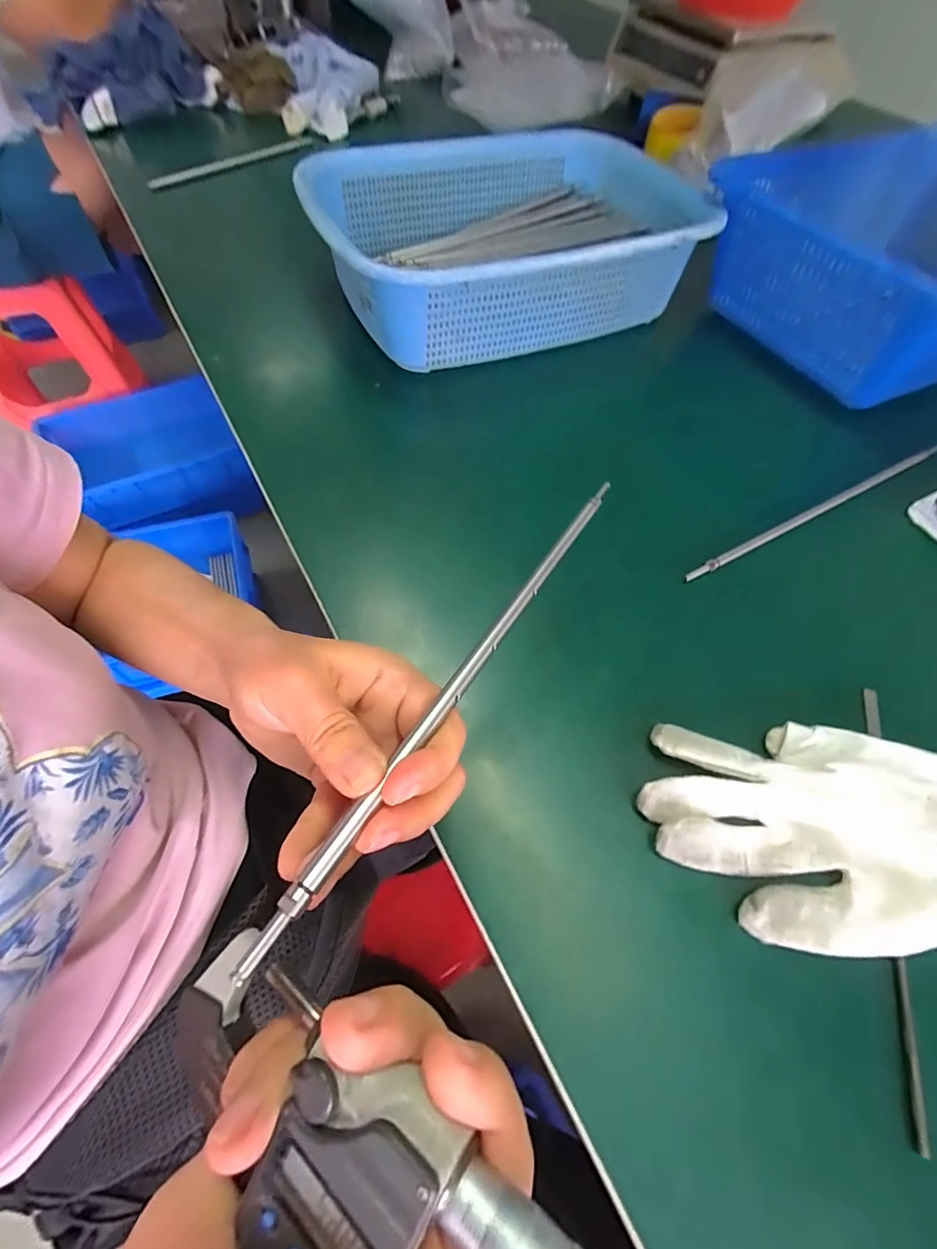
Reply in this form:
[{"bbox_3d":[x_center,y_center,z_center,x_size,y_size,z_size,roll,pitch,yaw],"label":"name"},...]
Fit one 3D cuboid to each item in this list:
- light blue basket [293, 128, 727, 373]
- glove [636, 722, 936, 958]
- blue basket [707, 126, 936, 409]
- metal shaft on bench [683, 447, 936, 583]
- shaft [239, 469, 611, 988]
[{"bbox_3d":[0.033,-0.356,0.462,0.342,0.100,0.240,-19,63,-14],"label":"light blue basket"},{"bbox_3d":[0.176,0.098,0.235,0.172,0.026,0.097,2,60,-2],"label":"glove"},{"bbox_3d":[0.404,-0.325,0.441,0.331,0.132,0.224,-15,62,-12],"label":"blue basket"},{"bbox_3d":[0.255,-0.084,0.354,0.258,0.006,0.006,-25,64,-16],"label":"metal shaft on bench"},{"bbox_3d":[0.008,0.010,0.209,0.007,0.006,0.270,30,55,14],"label":"shaft"}]

